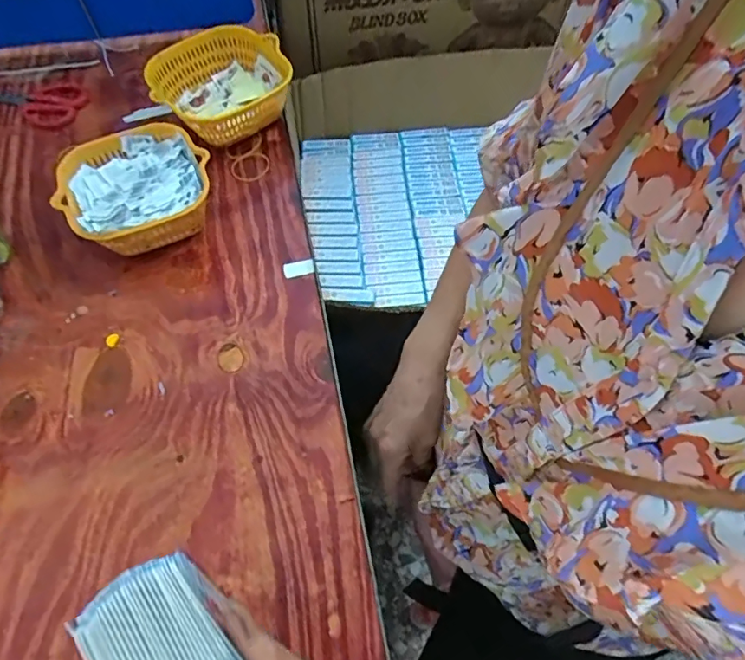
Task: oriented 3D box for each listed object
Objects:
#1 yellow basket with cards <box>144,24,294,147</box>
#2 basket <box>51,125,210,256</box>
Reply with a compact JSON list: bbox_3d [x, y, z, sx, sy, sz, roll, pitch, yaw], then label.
[{"bbox_3d":[-0.177,-0.288,0.598,0.151,0.070,0.142,-39,69,-18],"label":"yellow basket with cards"},{"bbox_3d":[-0.242,-0.140,0.521,0.146,0.065,0.140,-31,67,-15],"label":"basket"}]

